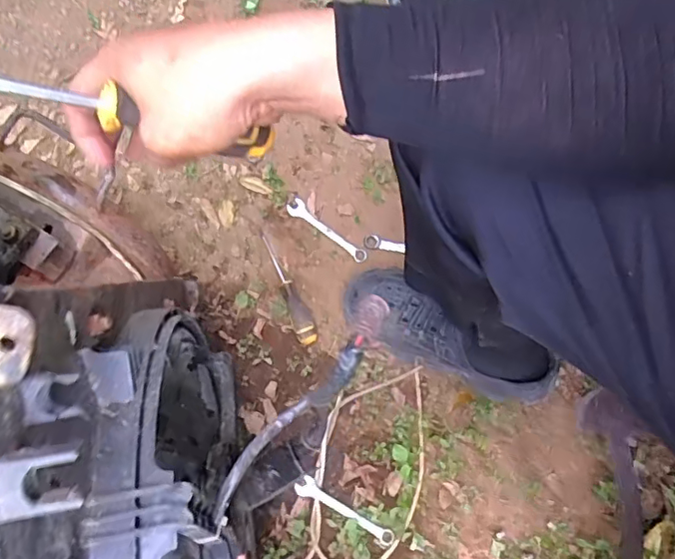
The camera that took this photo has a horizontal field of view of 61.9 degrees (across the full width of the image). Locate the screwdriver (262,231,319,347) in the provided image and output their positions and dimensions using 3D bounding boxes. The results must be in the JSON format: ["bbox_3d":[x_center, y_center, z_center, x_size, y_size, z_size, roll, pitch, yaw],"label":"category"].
[{"bbox_3d":[-0.075,0.011,0.822,0.028,0.034,0.180,-25,77,-7],"label":"screwdriver"}]

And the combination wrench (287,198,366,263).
[{"bbox_3d":[-0.016,-0.073,0.856,0.142,0.004,0.026,39,78,9],"label":"combination wrench"}]

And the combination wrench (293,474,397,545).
[{"bbox_3d":[0.011,0.303,0.739,0.143,0.007,0.025,29,76,6],"label":"combination wrench"}]

